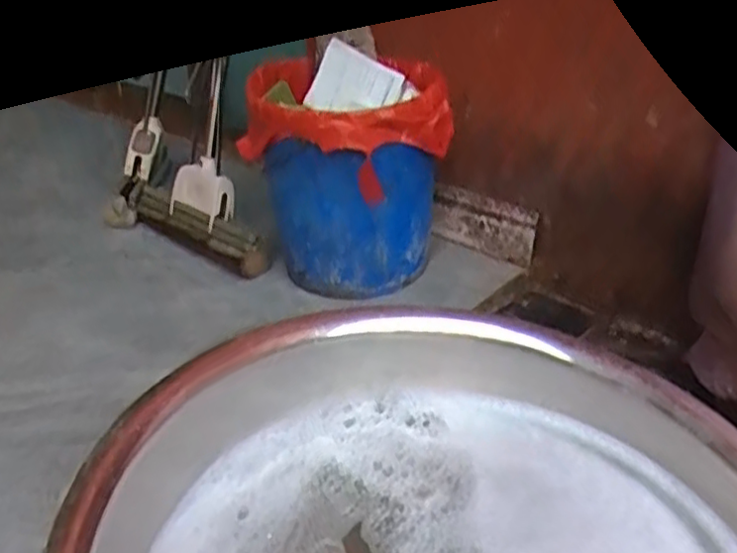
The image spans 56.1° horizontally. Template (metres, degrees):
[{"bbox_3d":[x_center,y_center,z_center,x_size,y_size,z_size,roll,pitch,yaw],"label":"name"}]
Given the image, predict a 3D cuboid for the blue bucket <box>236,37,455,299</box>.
[{"bbox_3d":[-0.032,-0.152,1.101,0.306,0.365,0.307,0,27,3],"label":"blue bucket"}]

